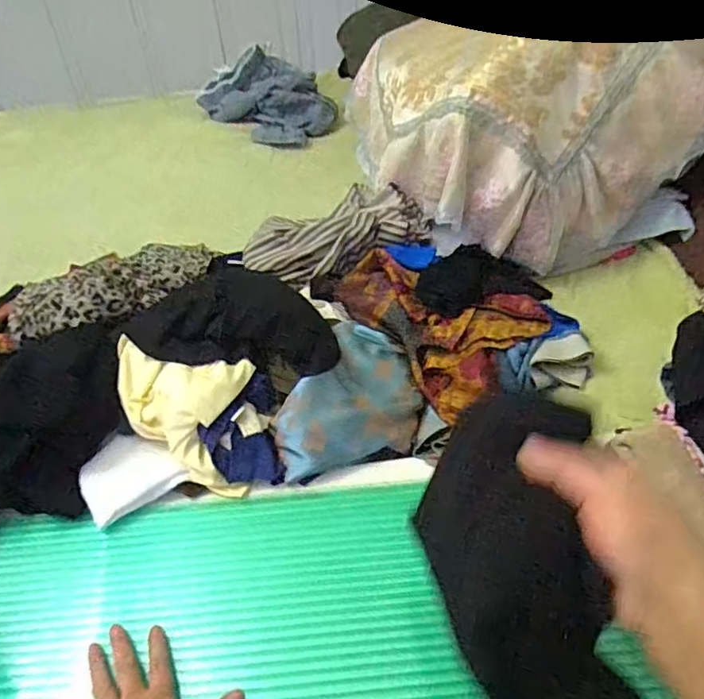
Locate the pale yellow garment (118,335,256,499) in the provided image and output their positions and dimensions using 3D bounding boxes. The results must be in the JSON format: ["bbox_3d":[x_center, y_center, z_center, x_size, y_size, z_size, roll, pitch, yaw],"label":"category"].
[{"bbox_3d":[-0.214,0.083,0.693,0.191,0.087,0.146,4,41,9],"label":"pale yellow garment"}]

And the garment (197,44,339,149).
[{"bbox_3d":[-0.222,-0.690,1.527,0.372,0.162,0.200,27,50,31],"label":"garment"}]

